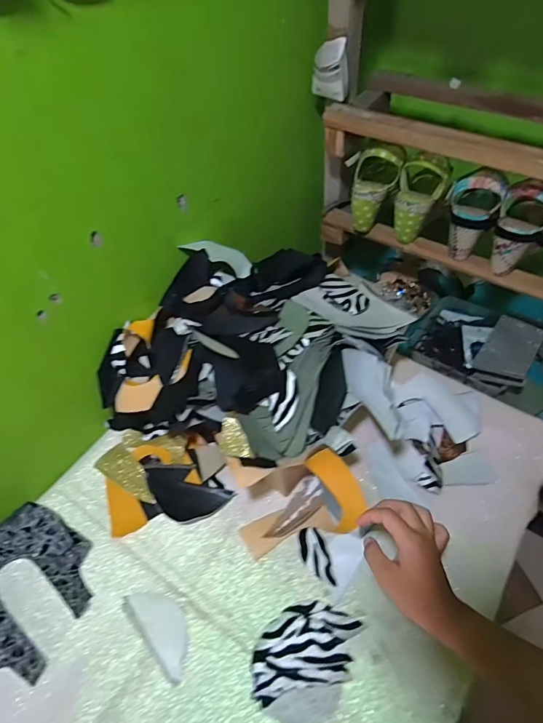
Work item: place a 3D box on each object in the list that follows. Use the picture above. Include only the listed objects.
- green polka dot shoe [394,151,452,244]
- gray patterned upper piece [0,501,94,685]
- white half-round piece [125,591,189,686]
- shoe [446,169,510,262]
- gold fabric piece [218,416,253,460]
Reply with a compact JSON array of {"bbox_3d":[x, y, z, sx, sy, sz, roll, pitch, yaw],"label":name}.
[{"bbox_3d":[0.244,-0.278,0.747,0.085,0.146,0.055,32,32,25],"label":"green polka dot shoe"},{"bbox_3d":[-0.335,0.301,0.569,0.179,0.033,0.185,29,59,24],"label":"gray patterned upper piece"},{"bbox_3d":[-0.136,0.337,0.548,0.050,0.009,0.113,-33,57,-20],"label":"white half-round piece"},{"bbox_3d":[0.334,-0.247,0.721,0.080,0.128,0.092,14,54,14],"label":"shoe"},{"bbox_3d":[-0.049,0.100,0.554,0.037,0.009,0.057,-22,79,9],"label":"gold fabric piece"}]

